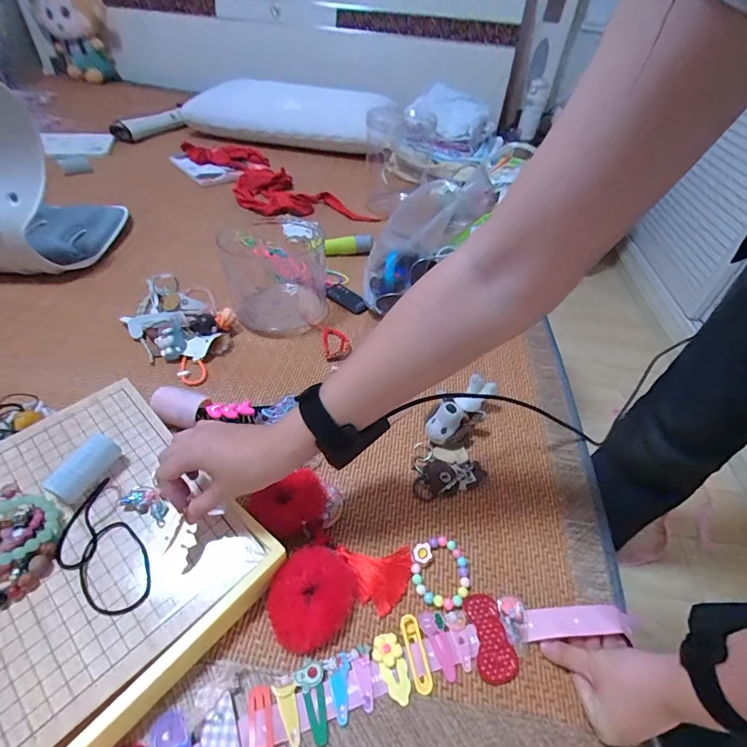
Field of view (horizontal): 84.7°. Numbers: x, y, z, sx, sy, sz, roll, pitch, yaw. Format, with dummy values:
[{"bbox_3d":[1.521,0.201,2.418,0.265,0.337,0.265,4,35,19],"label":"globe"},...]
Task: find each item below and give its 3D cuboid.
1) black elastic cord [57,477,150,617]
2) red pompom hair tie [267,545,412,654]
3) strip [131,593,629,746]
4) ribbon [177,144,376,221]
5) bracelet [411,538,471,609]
[{"bbox_3d":[-0.241,0.156,0.361,0.059,0.010,0.120,-30,62,-28],"label":"black elastic cord"},{"bbox_3d":[-0.029,0.195,0.386,0.136,0.024,0.076,-17,50,-21],"label":"red pompom hair tie"},{"bbox_3d":[-0.004,0.253,0.331,0.454,0.025,0.071,-9,48,-19],"label":"strip"},{"bbox_3d":[-0.282,-0.492,1.062,0.621,0.039,0.218,30,50,23],"label":"ribbon"},{"bbox_3d":[0.066,0.195,0.406,0.055,0.009,0.063,3,46,-3],"label":"bracelet"}]

